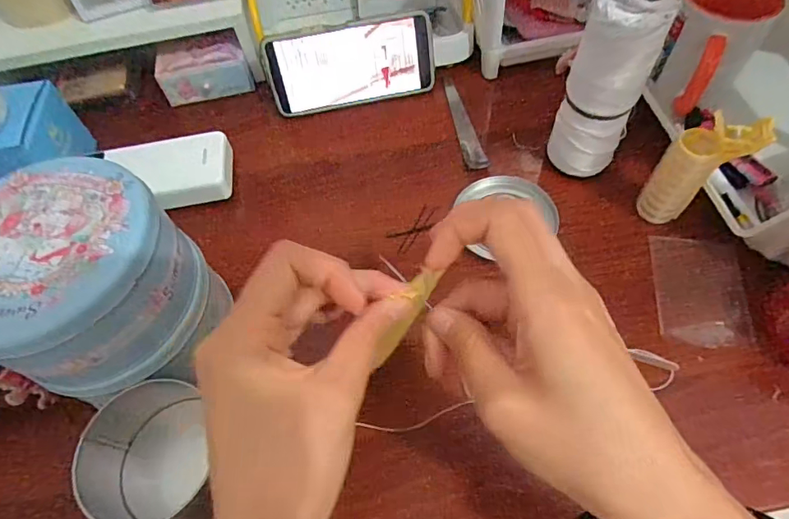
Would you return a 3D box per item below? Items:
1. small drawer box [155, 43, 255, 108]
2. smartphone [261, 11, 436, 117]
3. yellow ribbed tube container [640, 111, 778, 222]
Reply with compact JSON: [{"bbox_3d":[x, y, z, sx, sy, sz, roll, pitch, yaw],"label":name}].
[{"bbox_3d":[-0.204,-0.200,0.521,0.092,0.046,0.029,-11,59,-3],"label":"small drawer box"},{"bbox_3d":[-0.043,-0.197,0.492,0.166,0.081,0.008,-11,39,-3],"label":"smartphone"},{"bbox_3d":[0.234,-0.066,0.375,0.053,0.104,0.028,-7,59,0],"label":"yellow ribbed tube container"}]

